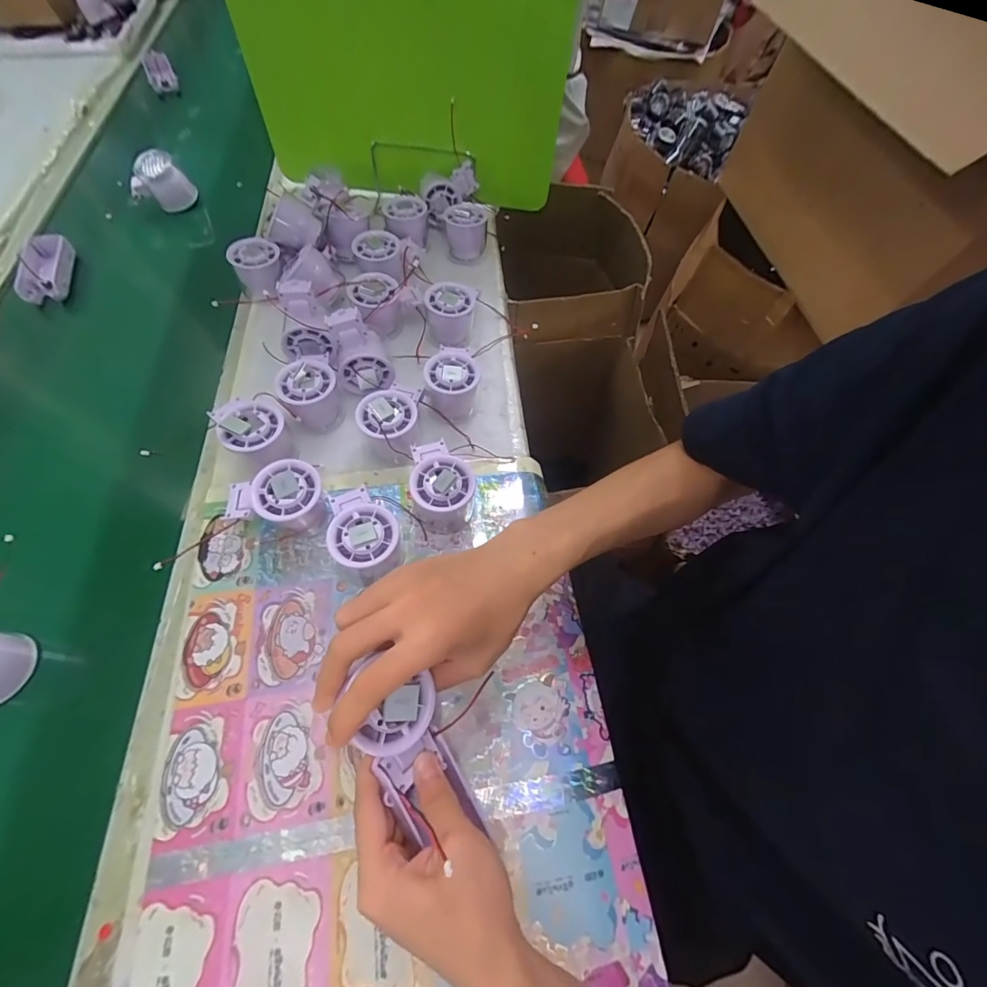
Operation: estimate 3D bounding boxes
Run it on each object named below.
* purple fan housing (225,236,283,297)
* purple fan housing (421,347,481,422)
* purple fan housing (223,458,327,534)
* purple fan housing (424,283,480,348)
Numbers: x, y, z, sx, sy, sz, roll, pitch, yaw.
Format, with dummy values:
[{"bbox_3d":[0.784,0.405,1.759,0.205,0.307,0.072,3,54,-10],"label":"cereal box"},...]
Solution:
[{"bbox_3d":[-0.287,-0.277,0.551,0.058,0.049,0.057,-23,65,-14],"label":"purple fan housing"},{"bbox_3d":[-0.045,-0.115,0.489,0.057,0.053,0.064,4,62,0],"label":"purple fan housing"},{"bbox_3d":[-0.196,0.005,0.412,0.087,0.056,0.058,12,62,4],"label":"purple fan housing"},{"bbox_3d":[-0.051,-0.217,0.541,0.059,0.056,0.064,1,62,-2],"label":"purple fan housing"}]

